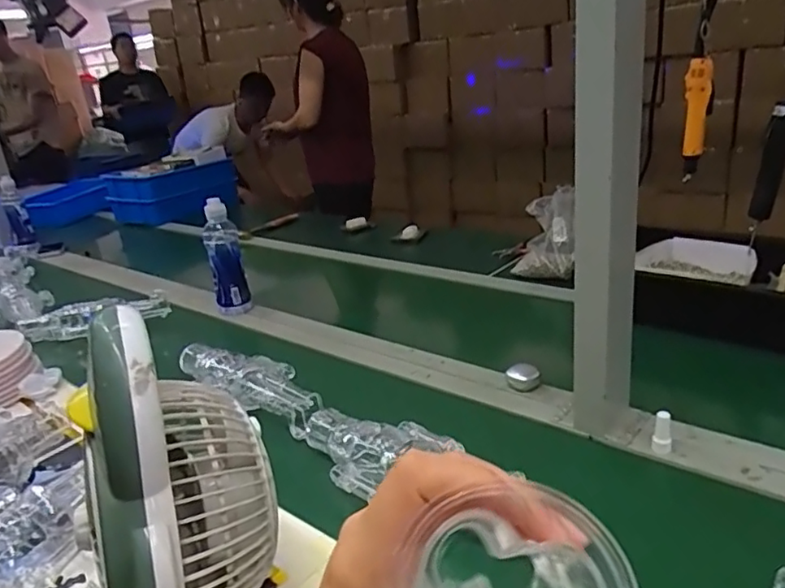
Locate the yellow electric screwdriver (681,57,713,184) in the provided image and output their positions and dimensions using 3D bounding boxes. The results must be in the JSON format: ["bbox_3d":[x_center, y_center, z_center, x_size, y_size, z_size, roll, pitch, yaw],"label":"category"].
[{"bbox_3d":[0.519,-0.296,1.020,0.039,0.194,0.031,6,25,28],"label":"yellow electric screwdriver"}]

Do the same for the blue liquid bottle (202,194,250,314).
[{"bbox_3d":[-0.341,-0.082,1.211,0.067,0.218,0.059,-10,22,-8],"label":"blue liquid bottle"}]

